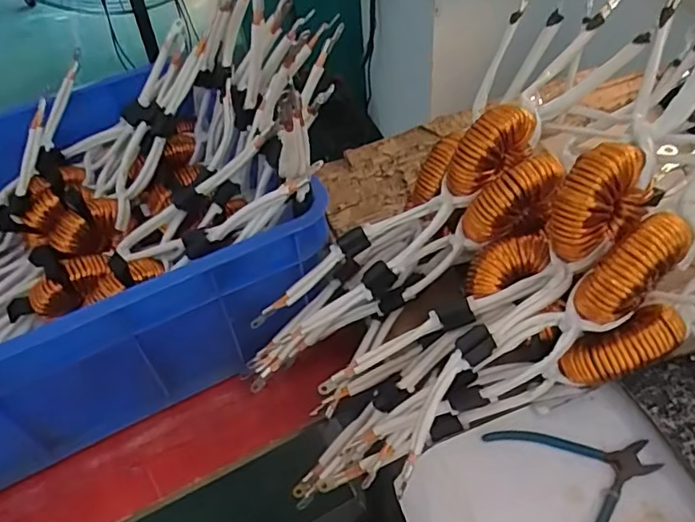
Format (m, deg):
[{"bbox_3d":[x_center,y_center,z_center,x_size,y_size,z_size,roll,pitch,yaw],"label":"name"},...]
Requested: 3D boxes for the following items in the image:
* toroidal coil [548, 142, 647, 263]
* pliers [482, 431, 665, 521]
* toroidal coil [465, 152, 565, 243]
[{"bbox_3d":[0.222,-0.053,0.510,0.089,0.080,0.053,-36,54,-24],"label":"toroidal coil"},{"bbox_3d":[0.208,0.190,0.503,0.133,0.011,0.126,-14,48,-7],"label":"pliers"},{"bbox_3d":[0.169,-0.055,0.584,0.099,0.089,0.037,-18,49,-10],"label":"toroidal coil"}]

